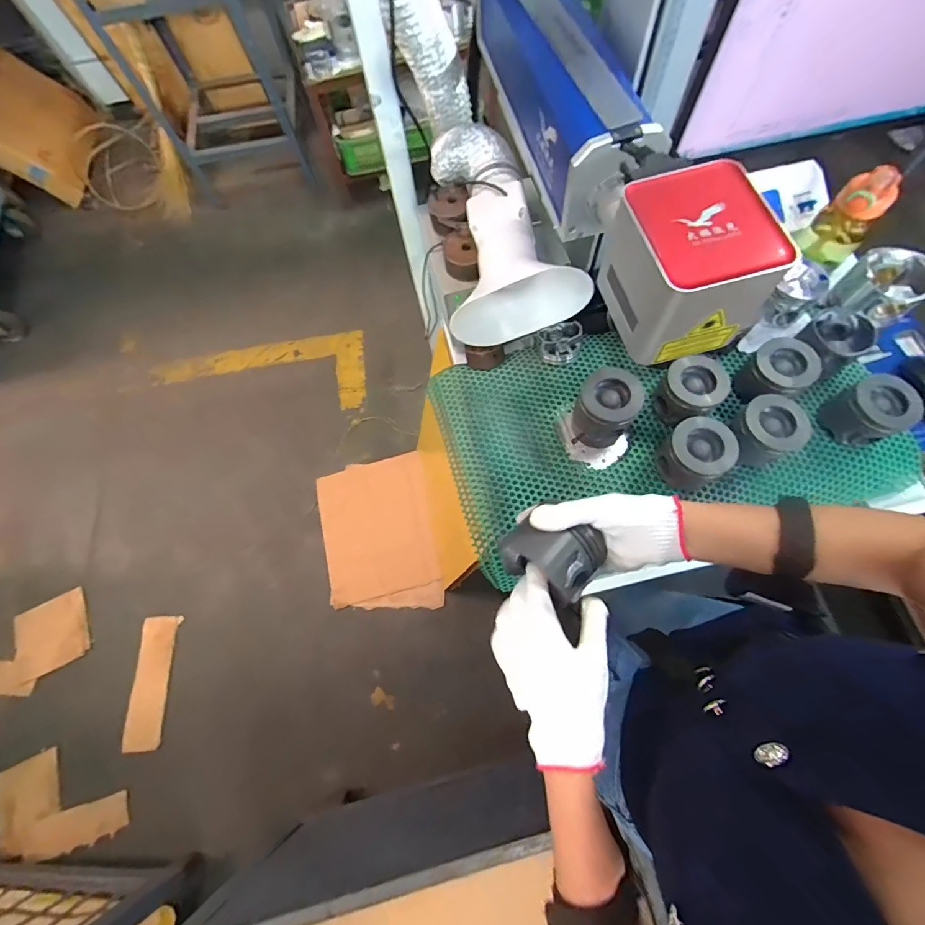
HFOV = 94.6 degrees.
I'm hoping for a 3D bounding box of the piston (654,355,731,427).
[{"bbox_3d":[0.352,-0.107,0.670,0.089,0.074,0.076,41,77,17],"label":"piston"}]

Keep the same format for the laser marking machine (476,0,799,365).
[{"bbox_3d":[0.133,-0.369,0.467,0.105,0.133,0.577,-14,68,-2],"label":"laser marking machine"}]

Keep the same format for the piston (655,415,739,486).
[{"bbox_3d":[0.345,-0.016,0.640,0.091,0.080,0.090,-1,69,4],"label":"piston"}]

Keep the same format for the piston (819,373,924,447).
[{"bbox_3d":[0.614,-0.077,0.641,0.083,0.076,0.090,-32,70,-8],"label":"piston"}]

